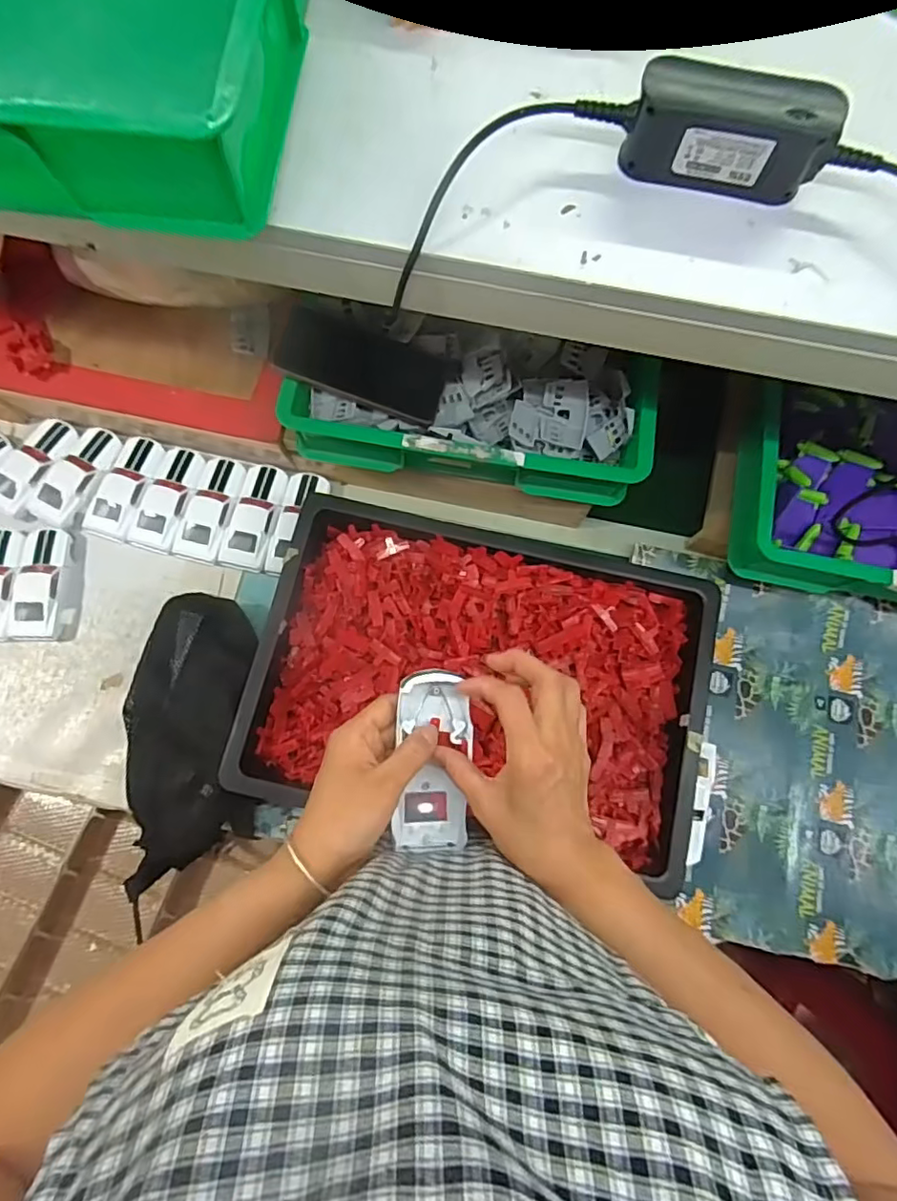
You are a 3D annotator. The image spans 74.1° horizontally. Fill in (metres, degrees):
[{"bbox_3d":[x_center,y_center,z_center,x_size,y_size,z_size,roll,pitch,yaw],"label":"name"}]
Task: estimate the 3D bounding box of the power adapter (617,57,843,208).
[{"bbox_3d":[0.179,-0.295,0.378,0.121,0.060,0.032,12,76,2],"label":"power adapter"}]

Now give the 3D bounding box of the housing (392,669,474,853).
[{"bbox_3d":[-0.010,0.113,0.430,0.052,0.037,0.128,1,96,-1],"label":"housing"}]

